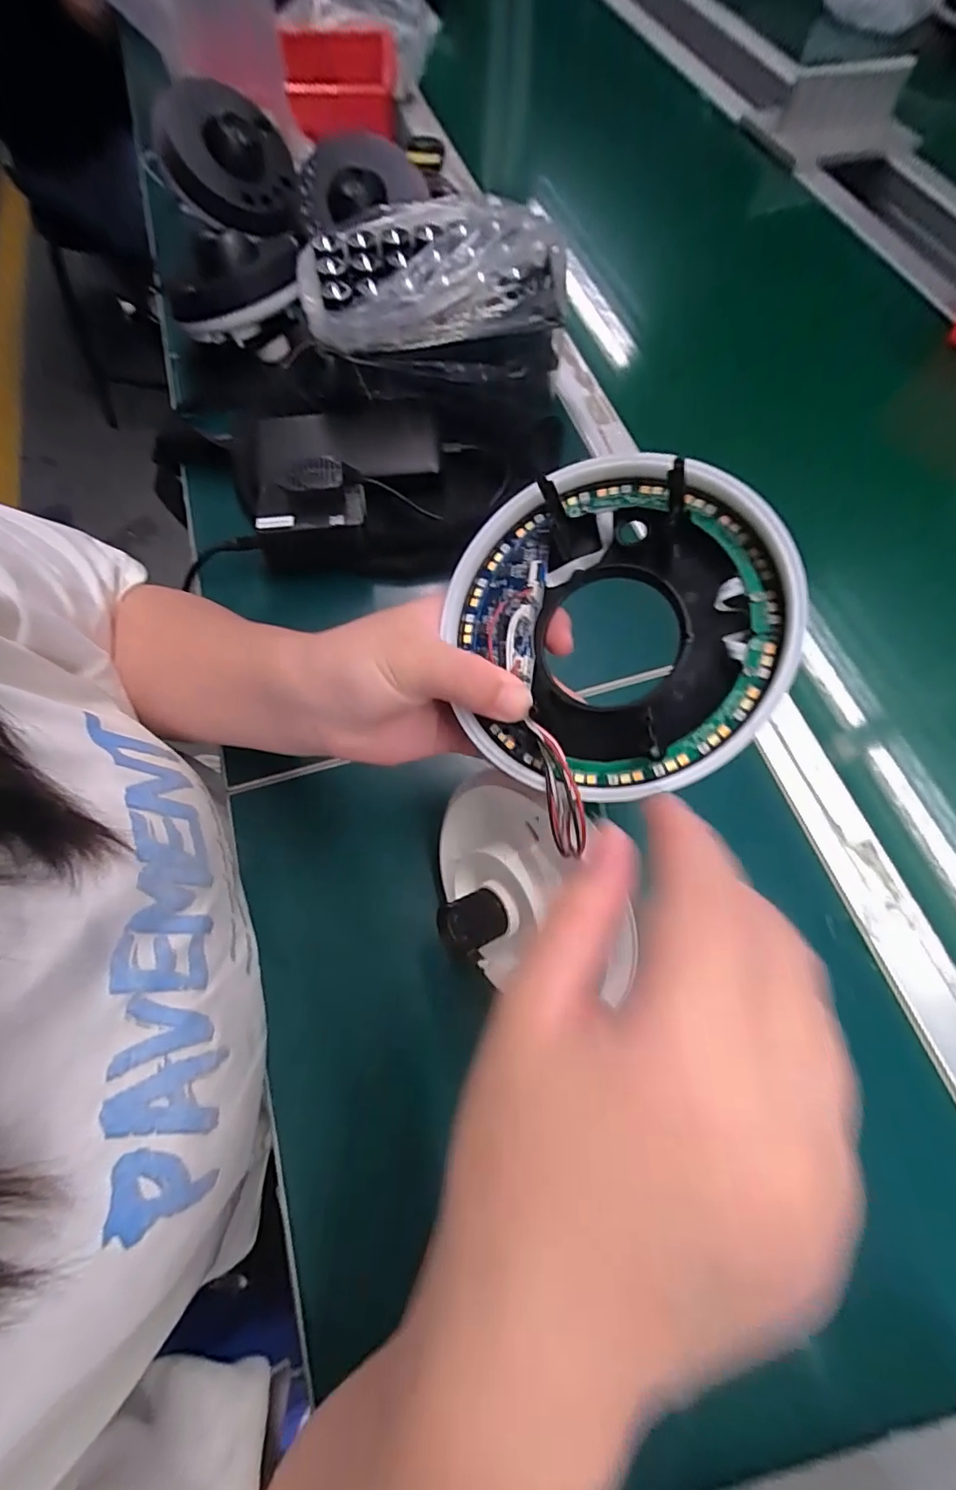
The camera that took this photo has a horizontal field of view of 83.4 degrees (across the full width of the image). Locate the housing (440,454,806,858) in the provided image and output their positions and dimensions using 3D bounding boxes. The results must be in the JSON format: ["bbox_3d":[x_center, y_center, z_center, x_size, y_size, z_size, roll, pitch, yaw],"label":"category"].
[{"bbox_3d":[0.053,-0.045,0.219,0.135,0.034,0.127,-3,81,17],"label":"housing"}]

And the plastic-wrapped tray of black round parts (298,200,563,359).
[{"bbox_3d":[-0.038,-0.381,0.425,0.207,0.053,0.122,-14,68,-7],"label":"plastic-wrapped tray of black round parts"}]

